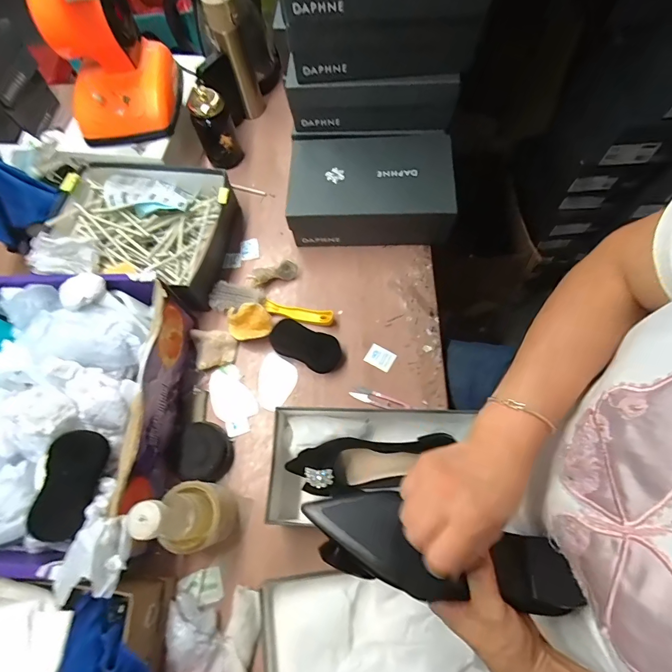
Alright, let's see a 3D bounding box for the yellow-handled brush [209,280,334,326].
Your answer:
[{"bbox_3d":[-0.116,-0.055,0.705,0.225,0.037,0.047,10,69,7],"label":"yellow-handled brush"}]

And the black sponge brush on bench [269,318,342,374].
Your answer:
[{"bbox_3d":[-0.050,0.017,0.672,0.129,0.036,0.066,24,71,12],"label":"black sponge brush on bench"}]

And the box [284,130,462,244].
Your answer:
[{"bbox_3d":[0.064,-0.275,0.737,0.289,0.105,0.183,1,68,3],"label":"box"}]

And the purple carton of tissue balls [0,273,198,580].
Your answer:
[{"bbox_3d":[-0.396,0.109,0.561,0.295,0.175,0.392,3,68,4],"label":"purple carton of tissue balls"}]

